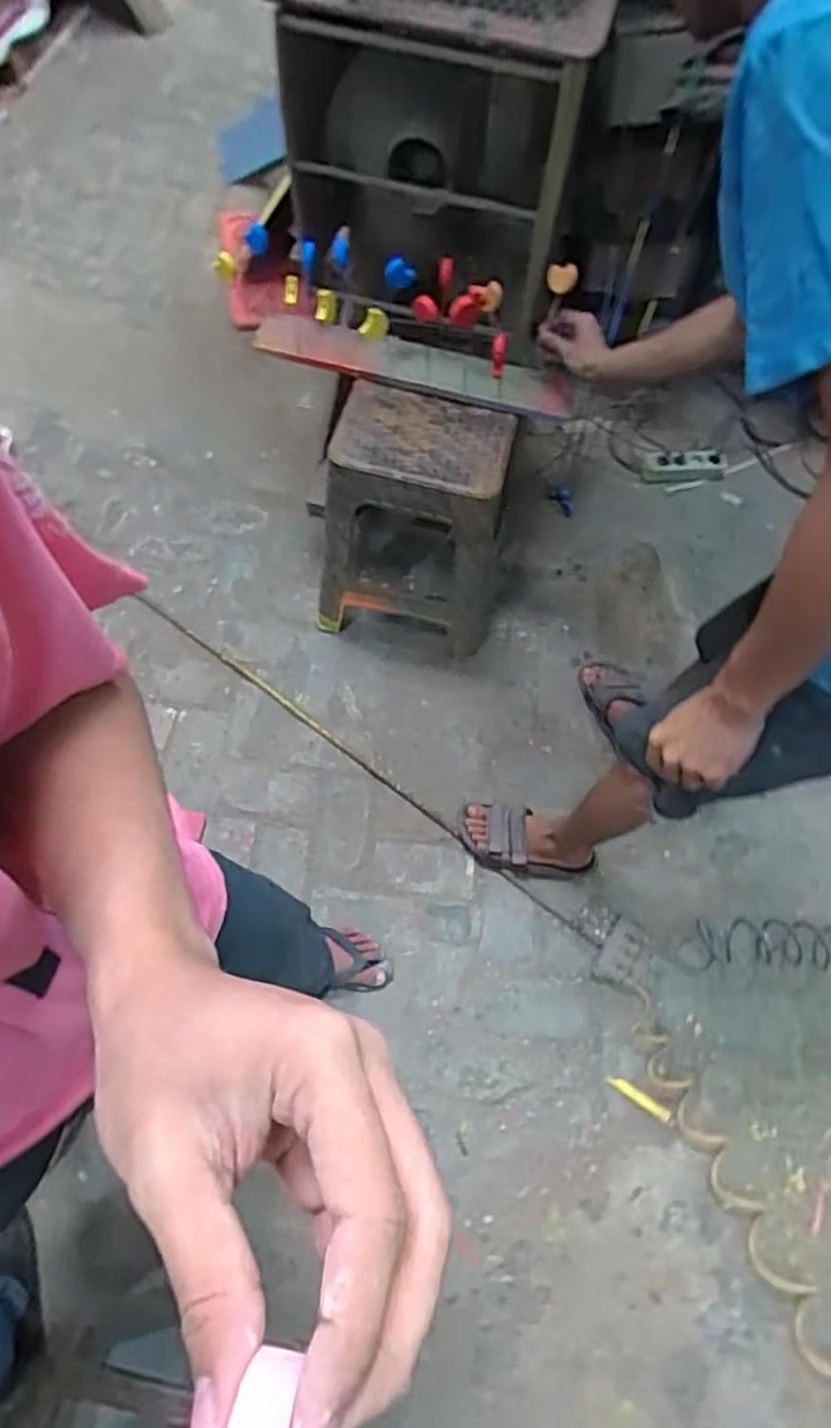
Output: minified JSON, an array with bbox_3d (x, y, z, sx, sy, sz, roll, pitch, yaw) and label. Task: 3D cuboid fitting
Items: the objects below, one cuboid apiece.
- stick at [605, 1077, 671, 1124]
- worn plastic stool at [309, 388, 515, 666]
[{"bbox_3d":[0.385,0.661,1.203,0.120,0.009,0.020,32,69,11],"label":"stick"},{"bbox_3d":[-0.004,-0.344,1.360,0.339,0.479,0.236,10,67,2],"label":"worn plastic stool"}]

